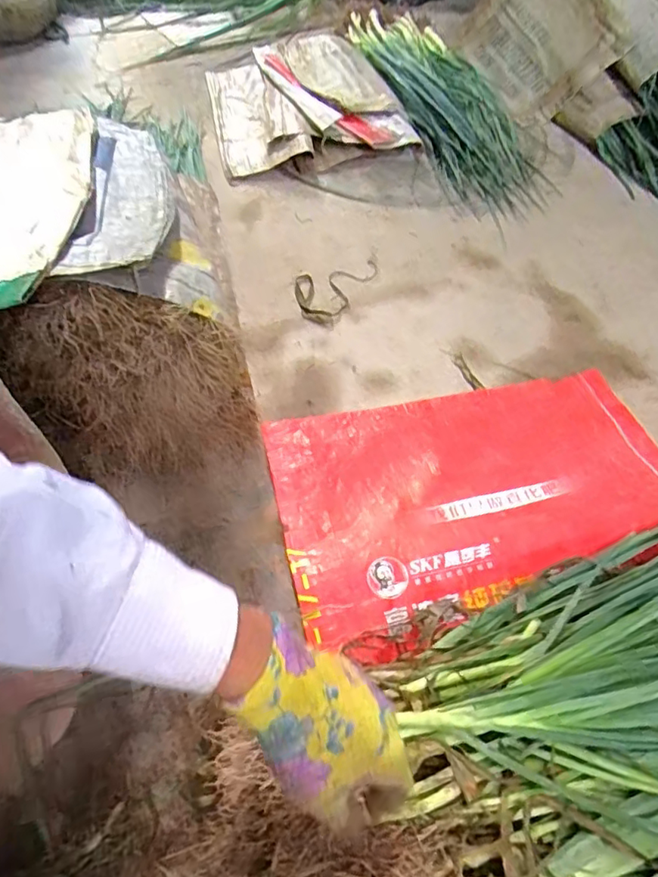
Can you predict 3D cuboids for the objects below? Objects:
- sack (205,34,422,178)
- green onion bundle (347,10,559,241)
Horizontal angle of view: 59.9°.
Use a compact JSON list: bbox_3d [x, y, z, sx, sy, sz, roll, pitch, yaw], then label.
[{"bbox_3d":[-0.061,-0.811,1.353,0.423,0.117,0.459,-9,57,-11],"label":"sack"},{"bbox_3d":[0.301,-0.788,1.356,0.287,0.118,0.770,-16,58,-15],"label":"green onion bundle"}]

